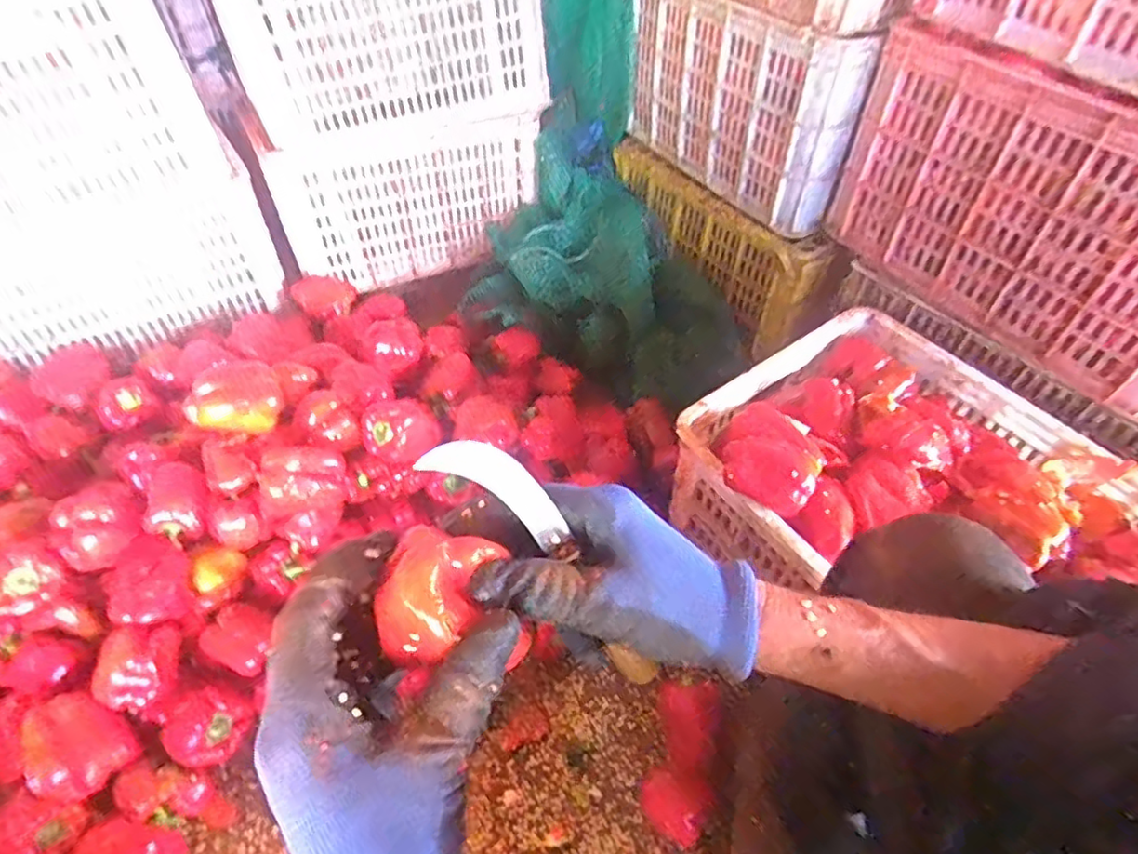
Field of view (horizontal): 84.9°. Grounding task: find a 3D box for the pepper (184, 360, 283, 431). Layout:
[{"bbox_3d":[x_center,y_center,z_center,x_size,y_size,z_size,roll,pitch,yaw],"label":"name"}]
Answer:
[{"bbox_3d":[-0.445,-0.042,0.829,0.111,0.065,0.092,-6,50,-6],"label":"pepper"}]

